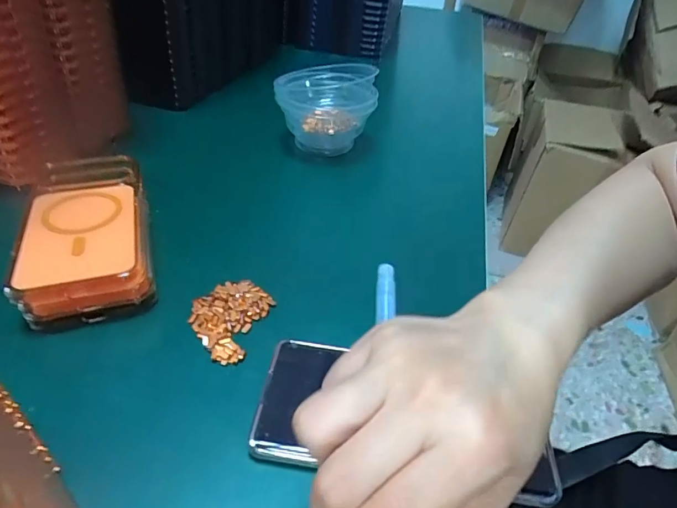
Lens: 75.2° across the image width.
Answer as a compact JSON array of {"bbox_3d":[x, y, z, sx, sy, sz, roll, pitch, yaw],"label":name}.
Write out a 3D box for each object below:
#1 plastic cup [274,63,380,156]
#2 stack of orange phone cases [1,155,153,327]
[{"bbox_3d":[-0.012,-0.162,0.488,0.099,0.071,0.101,4,40,-3],"label":"plastic cup"},{"bbox_3d":[-0.191,-0.022,0.341,0.080,0.033,0.167,-11,43,-19],"label":"stack of orange phone cases"}]

